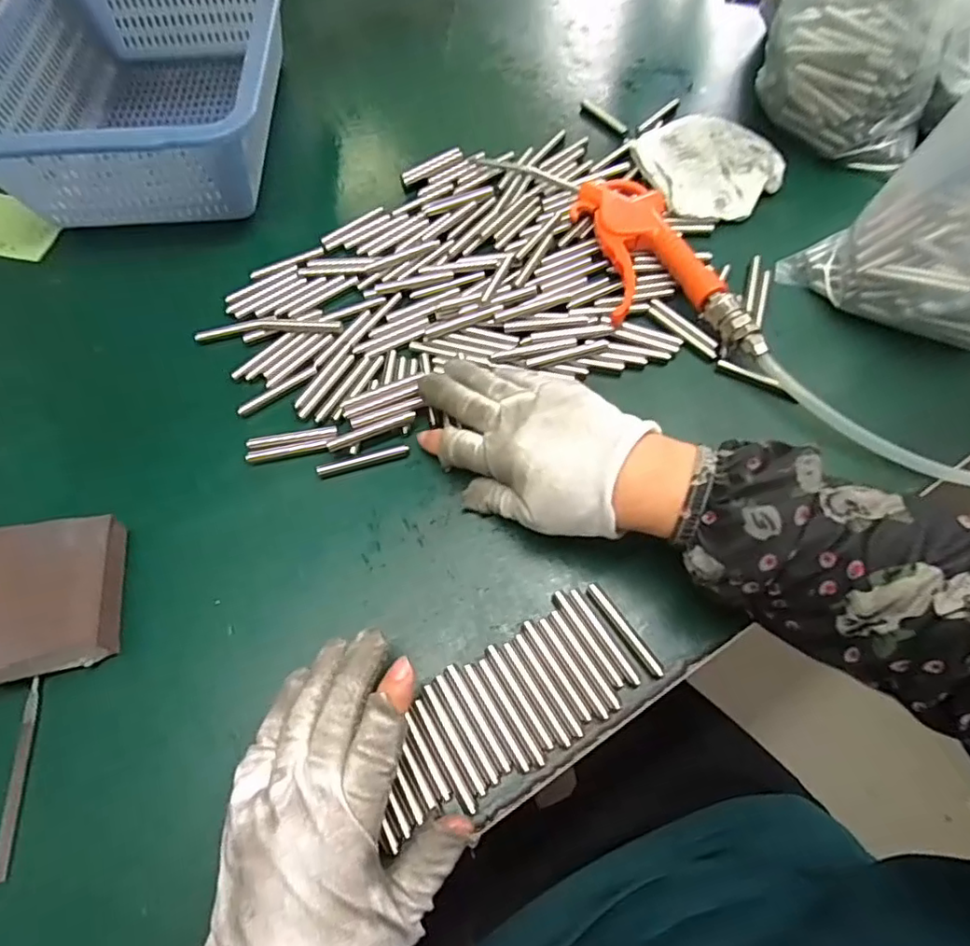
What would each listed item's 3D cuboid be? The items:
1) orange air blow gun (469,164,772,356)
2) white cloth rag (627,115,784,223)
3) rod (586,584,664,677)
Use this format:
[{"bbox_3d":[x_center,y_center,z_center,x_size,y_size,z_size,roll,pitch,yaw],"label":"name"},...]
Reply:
[{"bbox_3d":[0.100,-0.177,0.434,0.092,0.022,0.270,-27,66,-11],"label":"orange air blow gun"},{"bbox_3d":[0.182,-0.248,0.478,0.103,0.023,0.108,-15,64,-6],"label":"white cloth rag"},{"bbox_3d":[0.076,0.084,0.319,0.007,0.004,0.058,-32,67,-14],"label":"rod"}]

